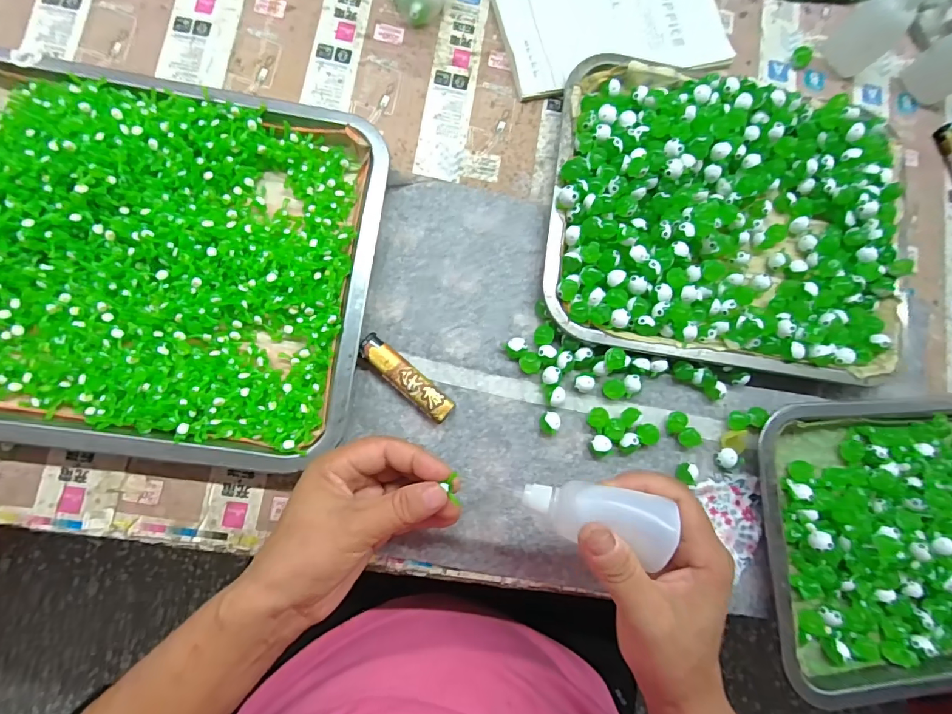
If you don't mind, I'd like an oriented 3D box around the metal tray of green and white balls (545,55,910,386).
[{"bbox_3d":[0.204,-0.108,0.368,0.286,0.031,0.230,10,82,-5],"label":"metal tray of green and white balls"}]

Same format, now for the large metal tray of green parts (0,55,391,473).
[{"bbox_3d":[-0.230,-0.066,0.318,0.307,0.040,0.253,8,82,-6],"label":"large metal tray of green parts"}]

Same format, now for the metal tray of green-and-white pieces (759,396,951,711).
[{"bbox_3d":[0.344,0.143,0.342,0.265,0.035,0.221,-1,83,-7],"label":"metal tray of green-and-white pieces"}]

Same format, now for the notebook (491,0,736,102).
[{"bbox_3d":[0.116,-0.304,0.396,0.200,0.010,0.140,-13,86,-7],"label":"notebook"}]

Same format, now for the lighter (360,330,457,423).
[{"bbox_3d":[-0.051,0.016,0.333,0.080,0.015,0.020,41,80,0],"label":"lighter"}]

